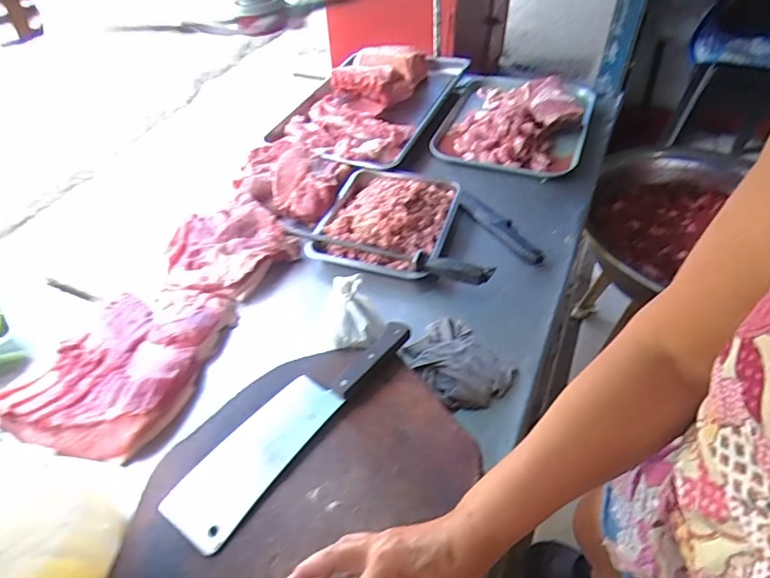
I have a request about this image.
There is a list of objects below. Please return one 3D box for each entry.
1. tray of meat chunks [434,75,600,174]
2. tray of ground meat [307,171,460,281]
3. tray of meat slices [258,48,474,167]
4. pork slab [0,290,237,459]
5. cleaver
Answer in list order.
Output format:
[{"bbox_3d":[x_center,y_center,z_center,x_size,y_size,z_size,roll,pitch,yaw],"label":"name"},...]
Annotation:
[{"bbox_3d":[0.335,-0.449,1.210,0.354,0.081,0.433,15,50,17],"label":"tray of meat chunks"},{"bbox_3d":[0.005,-0.157,0.975,0.256,0.056,0.296,11,49,14],"label":"tray of ground meat"},{"bbox_3d":[-0.020,-0.544,1.302,0.379,0.101,0.598,18,51,20],"label":"tray of meat slices"},{"bbox_3d":[-0.431,0.113,0.793,0.258,0.046,0.331,13,50,16],"label":"pork slab"},{"bbox_3d":[-0.113,0.157,0.610,0.091,0.023,0.354,28,55,27],"label":"cleaver"}]

